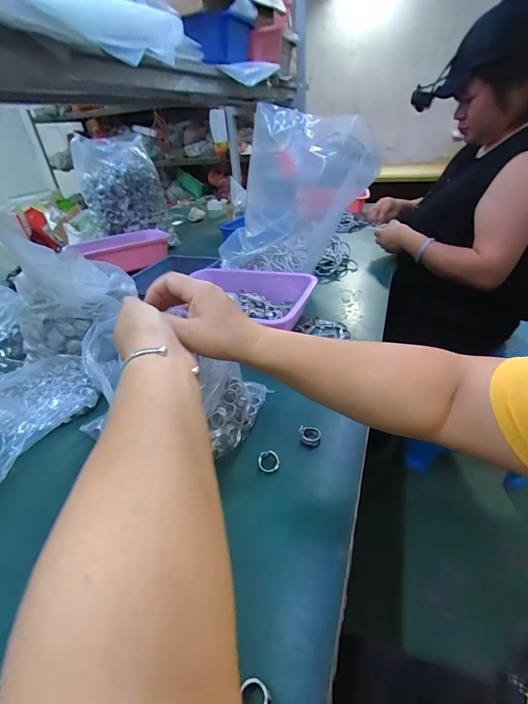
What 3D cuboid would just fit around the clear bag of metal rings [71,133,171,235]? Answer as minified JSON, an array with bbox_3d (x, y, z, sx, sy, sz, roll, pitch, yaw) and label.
[{"bbox_3d":[-0.511,-0.602,1.220,0.275,0.283,0.177,-19,36,-18],"label":"clear bag of metal rings"}]

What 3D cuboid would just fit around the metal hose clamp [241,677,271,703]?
[{"bbox_3d":[-0.007,0.250,0.242,0.022,0.007,0.022,15,39,29],"label":"metal hose clamp"}]

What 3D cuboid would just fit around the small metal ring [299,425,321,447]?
[{"bbox_3d":[0.062,0.109,0.448,0.027,0.017,0.026,19,41,33],"label":"small metal ring"}]

